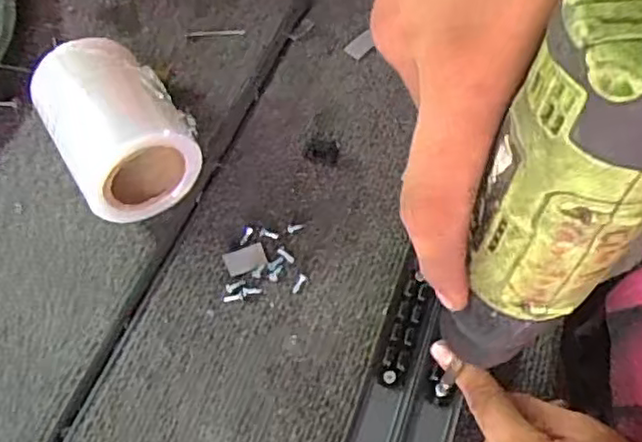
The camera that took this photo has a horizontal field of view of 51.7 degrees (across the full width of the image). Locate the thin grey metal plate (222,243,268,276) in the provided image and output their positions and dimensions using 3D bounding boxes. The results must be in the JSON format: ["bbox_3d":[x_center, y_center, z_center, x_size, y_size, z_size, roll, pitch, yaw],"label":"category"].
[{"bbox_3d":[-0.050,0.025,0.440,0.027,0.004,0.017,-18,61,-13],"label":"thin grey metal plate"}]

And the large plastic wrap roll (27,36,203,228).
[{"bbox_3d":[-0.137,-0.061,0.445,0.078,0.080,0.105,-29,64,-18],"label":"large plastic wrap roll"}]

